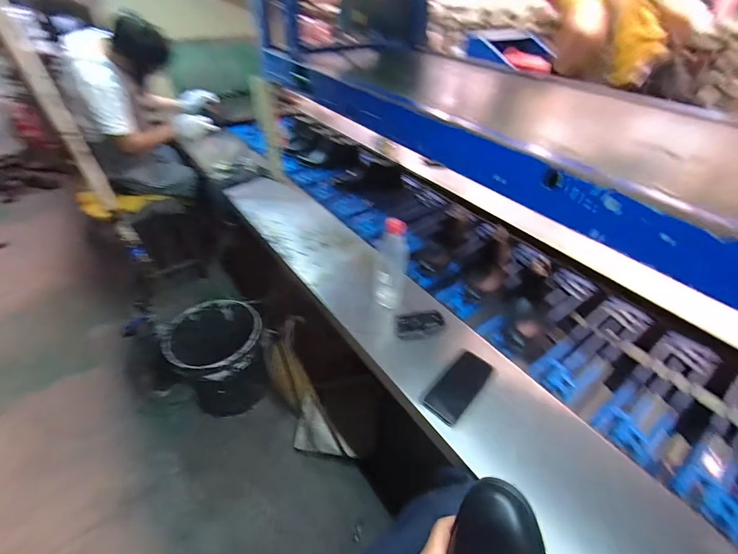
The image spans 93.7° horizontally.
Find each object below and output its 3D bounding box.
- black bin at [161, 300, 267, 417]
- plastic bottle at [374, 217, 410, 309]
[{"bbox_3d":[-0.539,0.297,1.298,0.312,0.304,0.315,-13,43,-15],"label":"black bin"},{"bbox_3d":[0.049,-0.027,0.770,0.072,0.223,0.061,3,42,3],"label":"plastic bottle"}]

